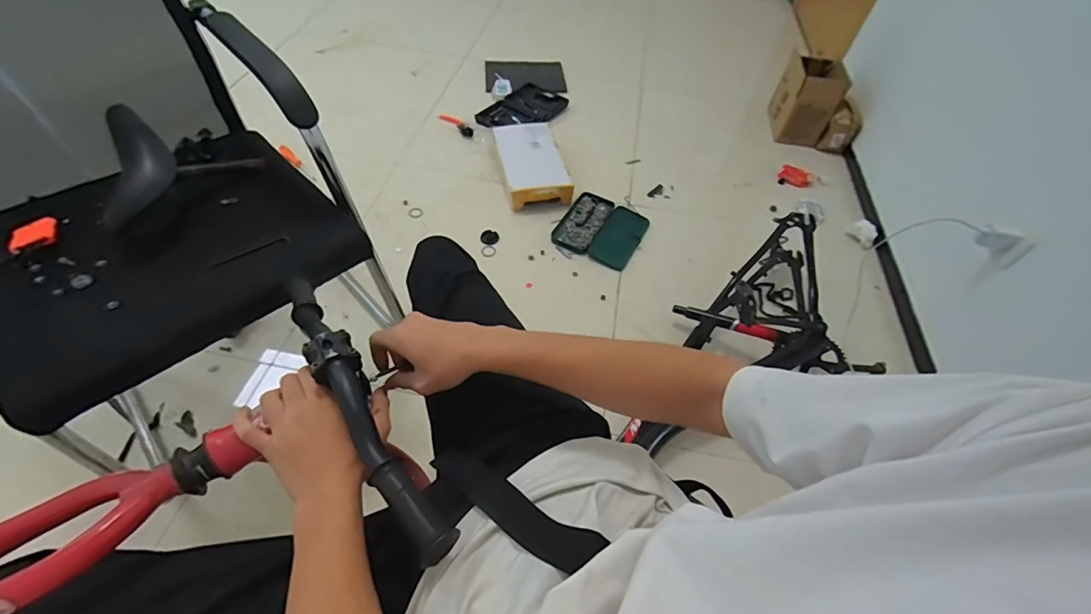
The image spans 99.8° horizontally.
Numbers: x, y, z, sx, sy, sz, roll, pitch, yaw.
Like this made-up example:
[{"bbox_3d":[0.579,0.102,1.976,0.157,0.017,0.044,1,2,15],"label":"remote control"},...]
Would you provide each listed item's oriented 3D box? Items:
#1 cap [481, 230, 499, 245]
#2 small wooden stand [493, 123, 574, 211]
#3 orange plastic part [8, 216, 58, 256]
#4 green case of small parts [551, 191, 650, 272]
[{"bbox_3d":[-0.173,-0.214,1.411,0.056,0.015,0.054,2,55,-3],"label":"cap"},{"bbox_3d":[-0.046,-0.483,1.546,0.200,0.099,0.345,-8,54,-12],"label":"small wooden stand"},{"bbox_3d":[-0.759,-0.107,0.682,0.057,0.011,0.047,-27,60,-24],"label":"orange plastic part"},{"bbox_3d":[0.176,-0.248,1.457,0.250,0.030,0.262,23,54,11],"label":"green case of small parts"}]

